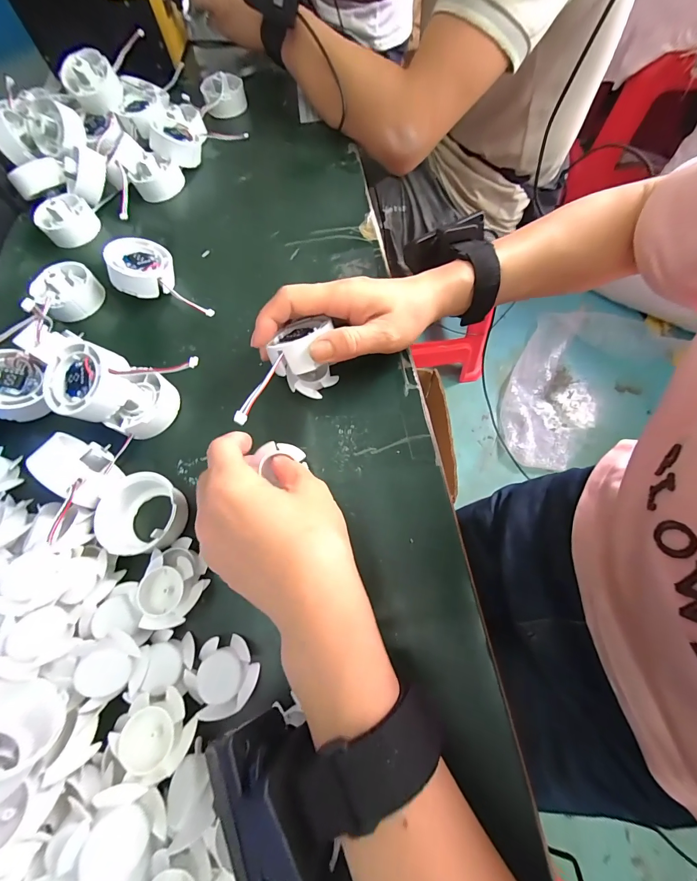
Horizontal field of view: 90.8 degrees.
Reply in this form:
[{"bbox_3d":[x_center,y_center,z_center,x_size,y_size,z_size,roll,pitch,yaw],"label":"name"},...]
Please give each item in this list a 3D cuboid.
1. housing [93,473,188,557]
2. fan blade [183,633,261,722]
[{"bbox_3d":[-0.143,0.053,0.240,0.058,0.030,0.054,-1,66,3],"label":"housing"},{"bbox_3d":[-0.075,0.142,0.208,0.036,0.013,0.040,-33,69,-11],"label":"fan blade"}]

